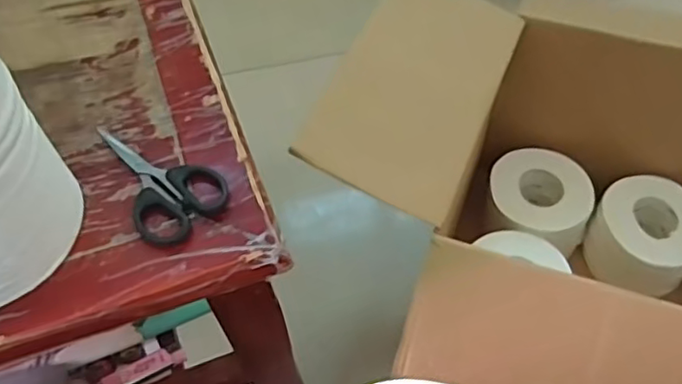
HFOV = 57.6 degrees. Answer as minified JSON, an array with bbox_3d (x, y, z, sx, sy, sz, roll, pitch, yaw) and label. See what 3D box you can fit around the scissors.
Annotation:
[{"bbox_3d":[-0.137,-0.013,0.451,0.065,0.007,0.119,-38,61,-22],"label":"scissors"}]

